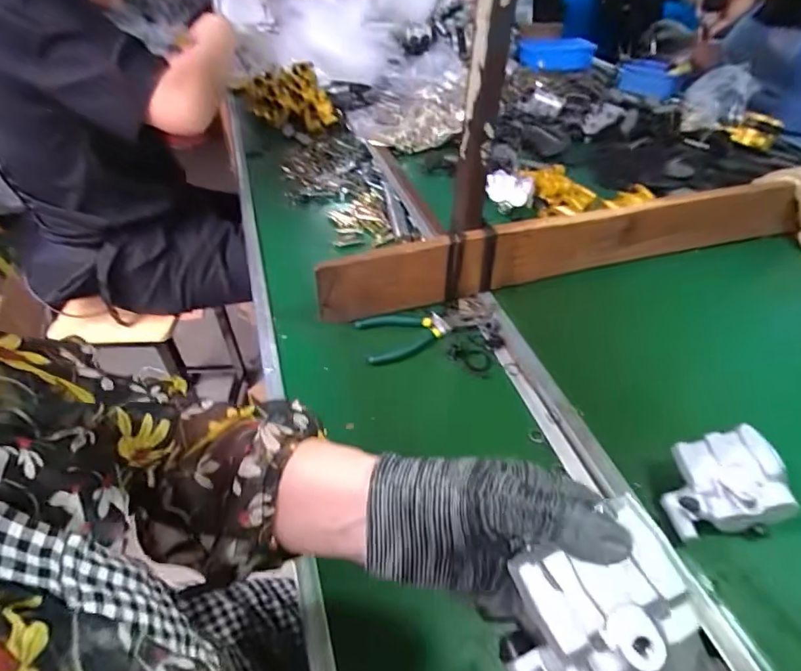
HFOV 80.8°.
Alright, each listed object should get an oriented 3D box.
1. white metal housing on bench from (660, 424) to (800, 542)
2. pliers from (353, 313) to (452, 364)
[{"bbox_3d":[0.279,0.133,0.411,0.098,0.041,0.084,-20,60,16],"label":"white metal housing on bench"},{"bbox_3d":[0.006,-0.001,0.578,0.121,0.011,0.071,-14,47,-14],"label":"pliers"}]

